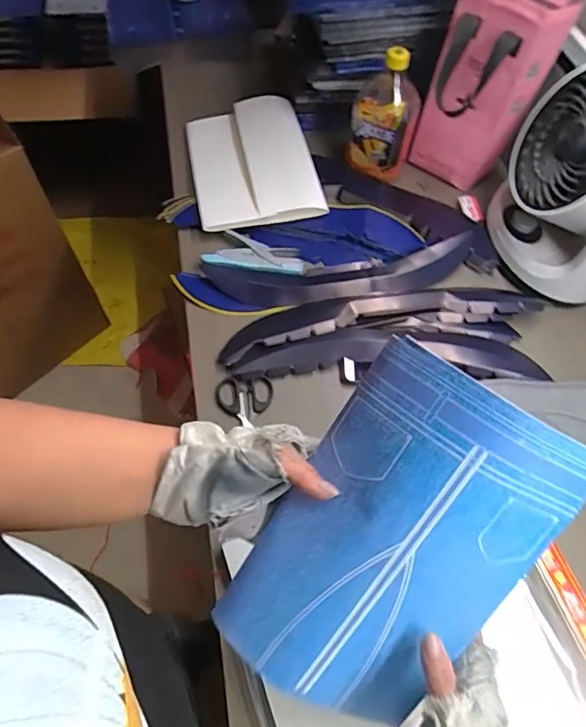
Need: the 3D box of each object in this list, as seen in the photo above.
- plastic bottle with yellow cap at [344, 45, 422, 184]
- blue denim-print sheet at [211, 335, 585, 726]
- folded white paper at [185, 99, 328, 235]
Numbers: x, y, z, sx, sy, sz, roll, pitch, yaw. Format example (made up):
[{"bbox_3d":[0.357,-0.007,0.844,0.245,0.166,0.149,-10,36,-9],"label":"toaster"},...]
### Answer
[{"bbox_3d":[0.152,-0.415,0.816,0.106,0.182,0.096,23,61,10],"label":"plastic bottle with yellow cap"},{"bbox_3d":[0.079,0.144,0.373,0.181,0.033,0.279,31,104,3],"label":"blue denim-print sheet"},{"bbox_3d":[-0.068,-0.406,1.025,0.274,0.277,0.041,-10,54,-7],"label":"folded white paper"}]

